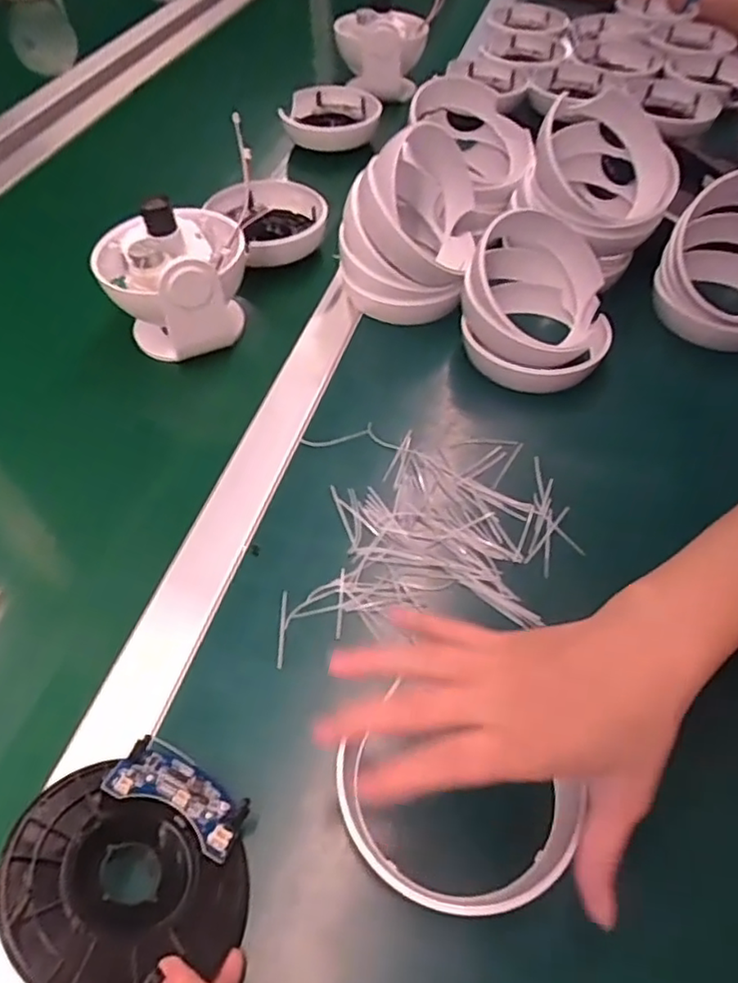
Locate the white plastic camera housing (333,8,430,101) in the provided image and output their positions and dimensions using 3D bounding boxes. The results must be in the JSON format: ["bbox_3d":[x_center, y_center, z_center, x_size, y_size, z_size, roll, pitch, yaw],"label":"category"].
[{"bbox_3d":[0.022,-0.575,0.857,0.115,0.106,0.072,-18,54,-14],"label":"white plastic camera housing"}]

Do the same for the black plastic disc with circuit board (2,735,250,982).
[{"bbox_3d":[-0.100,0.162,0.284,0.098,0.015,0.103,22,34,-16],"label":"black plastic disc with circuit board"}]

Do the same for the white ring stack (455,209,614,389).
[{"bbox_3d":[0.135,-0.151,0.526,0.116,0.077,0.128,11,52,8],"label":"white ring stack"}]

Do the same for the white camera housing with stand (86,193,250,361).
[{"bbox_3d":[-0.155,-0.175,0.522,0.109,0.103,0.109,-13,53,-11],"label":"white camera housing with stand"}]

